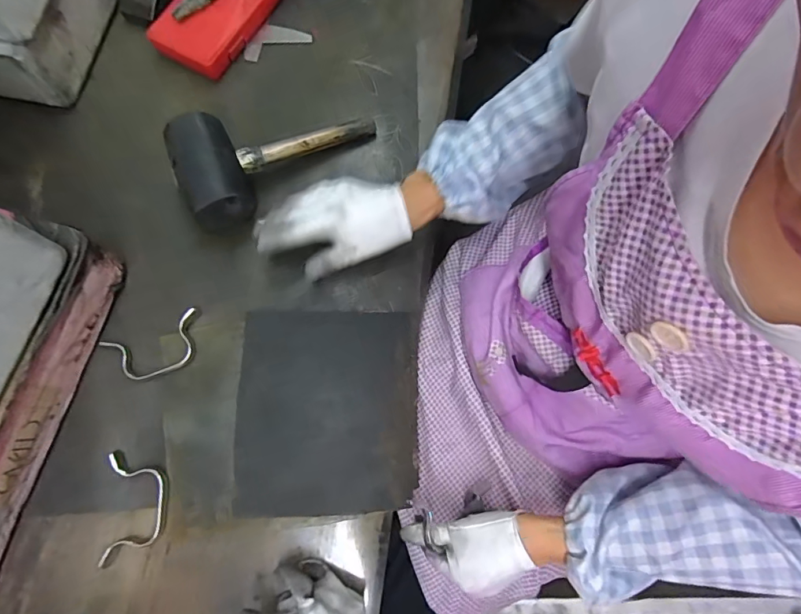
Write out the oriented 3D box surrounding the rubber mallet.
[{"bbox_3d":[-0.139,-0.181,0.511,0.226,0.069,0.110,-24,77,-8],"label":"rubber mallet"}]

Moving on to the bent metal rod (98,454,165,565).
[{"bbox_3d":[-0.262,0.198,0.434,0.055,0.016,0.102,1,75,-2],"label":"bent metal rod"}]

